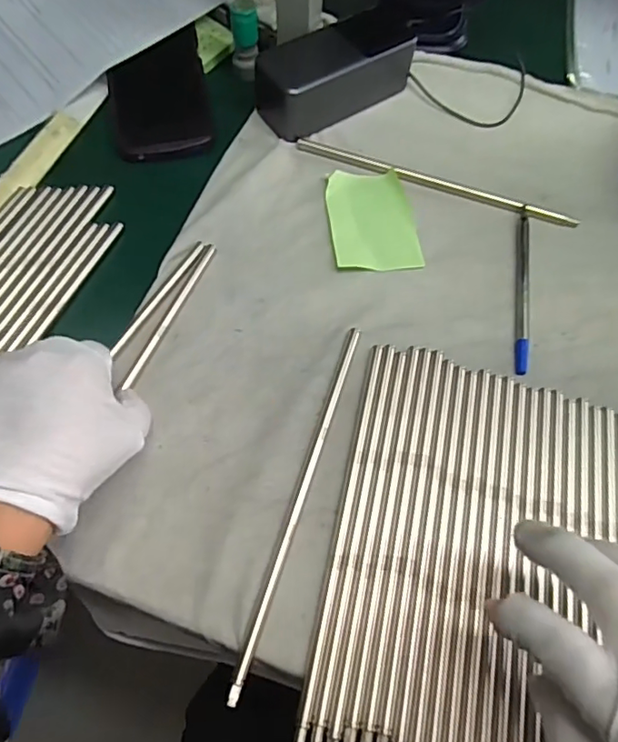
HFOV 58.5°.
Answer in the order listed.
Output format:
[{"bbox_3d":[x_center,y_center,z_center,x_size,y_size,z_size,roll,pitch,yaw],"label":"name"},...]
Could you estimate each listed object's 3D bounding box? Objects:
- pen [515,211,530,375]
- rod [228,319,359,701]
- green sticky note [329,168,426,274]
[{"bbox_3d":[0.151,-0.059,0.386,0.008,0.007,0.132,11,61,4],"label":"pen"},{"bbox_3d":[-0.004,0.069,0.323,0.008,0.008,0.223,17,62,7],"label":"rod"},{"bbox_3d":[0.047,-0.113,0.412,0.063,0.010,0.086,-4,61,-5],"label":"green sticky note"}]

